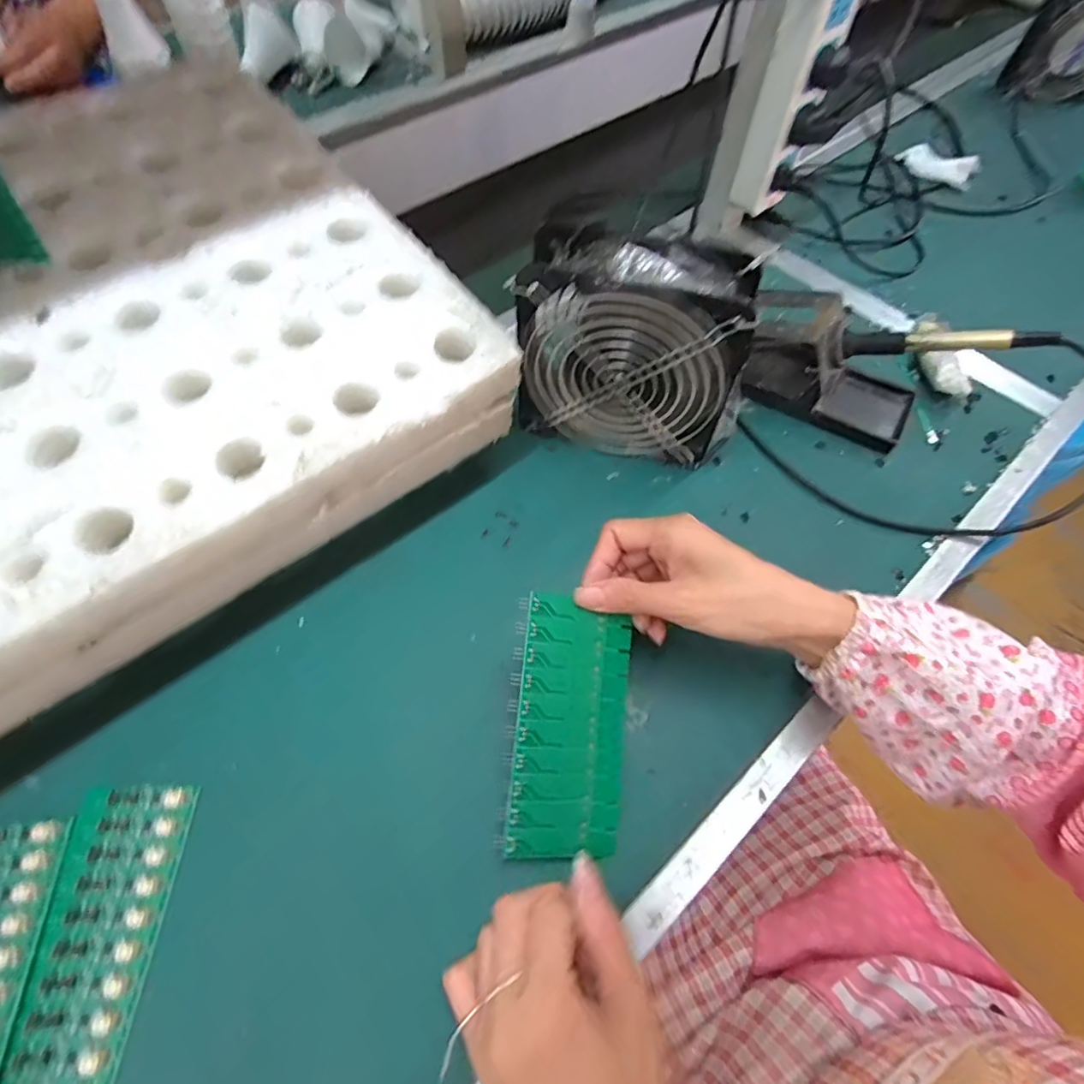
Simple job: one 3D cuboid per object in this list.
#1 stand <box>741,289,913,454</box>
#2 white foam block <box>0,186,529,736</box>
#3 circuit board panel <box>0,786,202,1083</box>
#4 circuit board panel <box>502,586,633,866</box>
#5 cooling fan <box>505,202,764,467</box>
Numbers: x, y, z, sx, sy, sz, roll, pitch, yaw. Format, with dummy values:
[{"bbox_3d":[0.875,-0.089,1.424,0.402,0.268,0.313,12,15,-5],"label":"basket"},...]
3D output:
[{"bbox_3d":[0.231,-0.144,0.450,0.151,0.068,0.074,25,63,12],"label":"stand"},{"bbox_3d":[-0.286,-0.021,0.304,0.553,0.083,0.211,-37,67,-20],"label":"white foam block"},{"bbox_3d":[-0.227,0.199,0.285,0.058,0.012,0.134,-1,60,-1],"label":"circuit board panel"},{"bbox_3d":[0.017,0.102,0.312,0.061,0.004,0.136,9,81,-15],"label":"circuit board panel"},{"bbox_3d":[0.064,-0.134,0.397,0.158,0.147,0.062,14,62,6],"label":"cooling fan"}]

